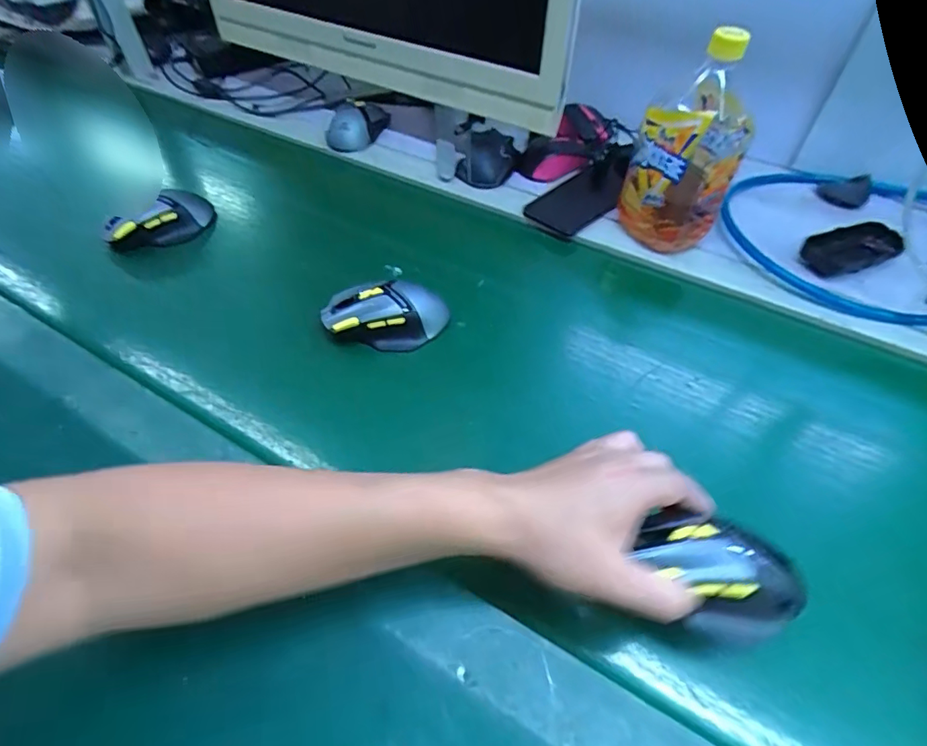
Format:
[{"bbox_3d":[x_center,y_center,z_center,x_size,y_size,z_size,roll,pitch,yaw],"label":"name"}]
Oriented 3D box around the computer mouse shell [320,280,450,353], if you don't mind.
[{"bbox_3d":[-0.075,-0.058,0.492,0.115,0.038,0.060,0,53,2],"label":"computer mouse shell"}]

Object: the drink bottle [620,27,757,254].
[{"bbox_3d":[0.226,-0.218,0.510,0.084,0.188,0.087,-14,53,-9],"label":"drink bottle"}]

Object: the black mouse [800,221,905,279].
[{"bbox_3d":[0.414,-0.133,0.554,0.117,0.030,0.046,-13,52,-8],"label":"black mouse"}]

